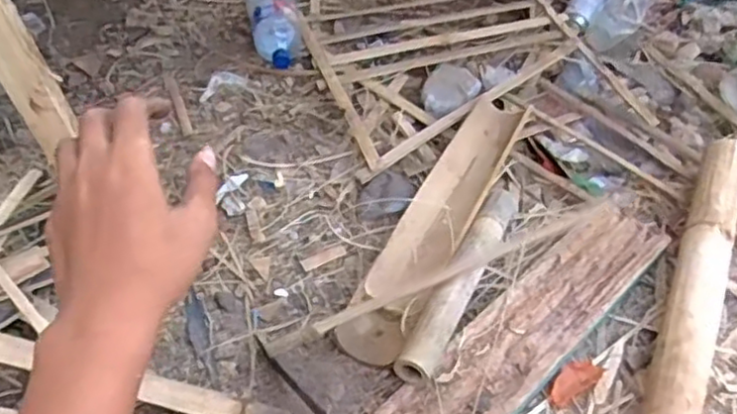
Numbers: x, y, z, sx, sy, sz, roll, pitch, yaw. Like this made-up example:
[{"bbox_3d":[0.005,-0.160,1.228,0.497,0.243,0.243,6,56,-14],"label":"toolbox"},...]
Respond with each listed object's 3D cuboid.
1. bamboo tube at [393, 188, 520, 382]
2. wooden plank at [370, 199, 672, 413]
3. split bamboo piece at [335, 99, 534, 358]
[{"bbox_3d":[0.135,0.072,0.903,0.050,0.042,0.382,22,51,16],"label":"bamboo tube"},{"bbox_3d":[0.137,0.206,0.820,0.718,0.037,0.117,-36,58,-30],"label":"wooden plank"},{"bbox_3d":[0.115,0.006,0.997,0.106,0.045,0.516,24,51,18],"label":"split bamboo piece"}]

